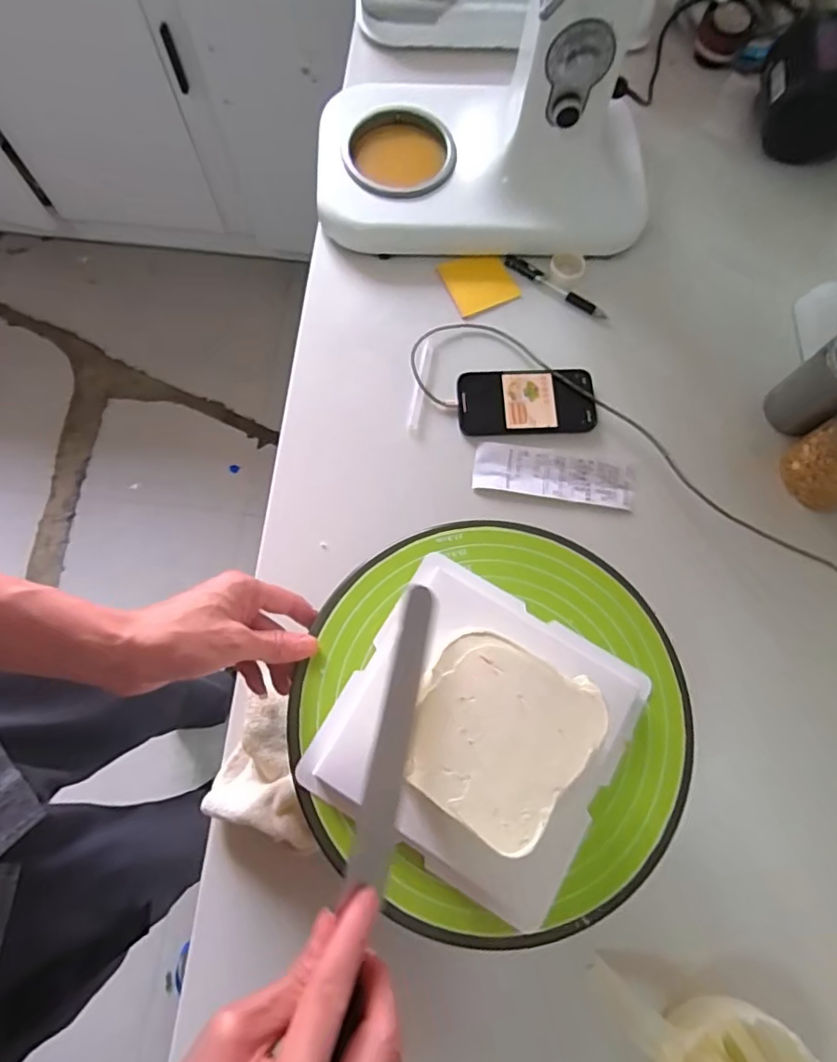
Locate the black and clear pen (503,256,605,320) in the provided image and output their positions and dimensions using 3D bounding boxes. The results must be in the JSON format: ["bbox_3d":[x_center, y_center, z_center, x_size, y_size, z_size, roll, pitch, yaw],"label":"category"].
[{"bbox_3d":[0.161,-0.285,0.666,0.134,0.010,0.015,34,76,8],"label":"black and clear pen"}]

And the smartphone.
[{"bbox_3d":[0.118,-0.141,0.623,0.147,0.009,0.077,-2,74,-2],"label":"smartphone"}]

